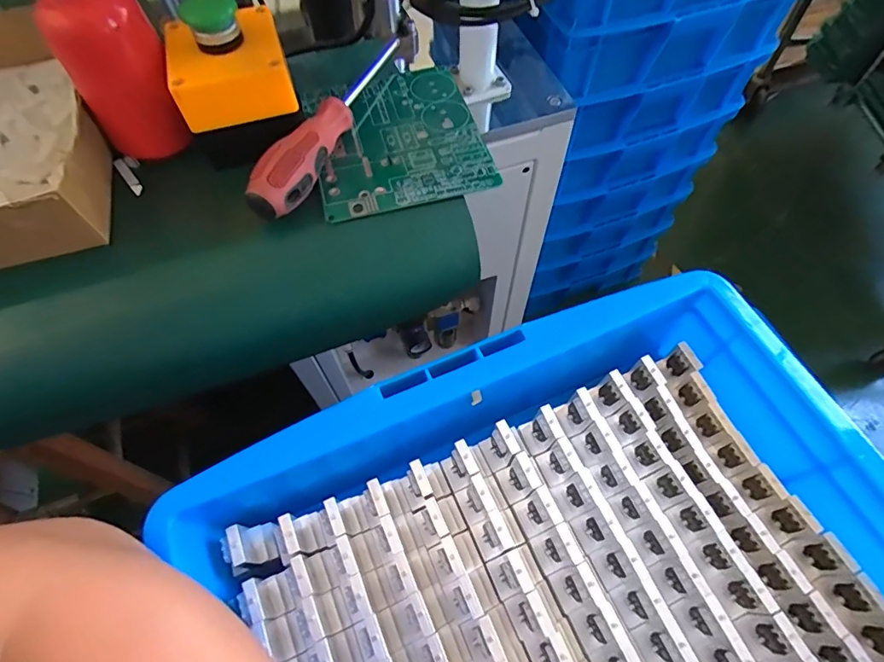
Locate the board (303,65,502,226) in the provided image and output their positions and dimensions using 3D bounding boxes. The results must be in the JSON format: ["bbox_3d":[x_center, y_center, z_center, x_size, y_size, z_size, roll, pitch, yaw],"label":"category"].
[{"bbox_3d":[-0.034,-0.142,0.359,0.119,0.011,0.137,-14,63,-7],"label":"board"}]

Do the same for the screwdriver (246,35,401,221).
[{"bbox_3d":[-0.076,-0.156,0.345,0.025,0.029,0.197,18,64,10],"label":"screwdriver"}]

